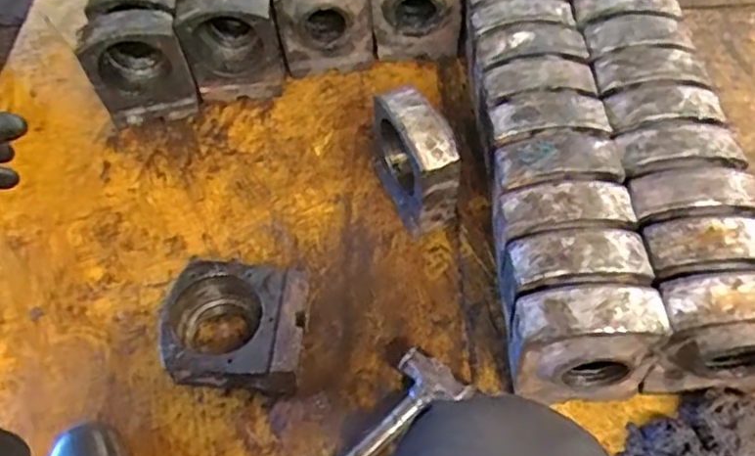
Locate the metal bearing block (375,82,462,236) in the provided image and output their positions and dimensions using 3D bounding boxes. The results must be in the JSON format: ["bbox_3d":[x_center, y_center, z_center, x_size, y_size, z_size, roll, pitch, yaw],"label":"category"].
[{"bbox_3d":[0.052,-0.106,0.988,0.074,0.202,0.168,-23,59,-11],"label":"metal bearing block"}]

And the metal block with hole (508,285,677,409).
[{"bbox_3d":[0.245,0.143,0.789,0.166,0.167,0.087,-8,54,-2],"label":"metal block with hole"}]

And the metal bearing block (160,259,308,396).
[{"bbox_3d":[-0.191,0.137,0.903,0.186,0.094,0.161,-1,57,3],"label":"metal bearing block"}]

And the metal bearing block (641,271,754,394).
[{"bbox_3d":[0.413,0.134,0.796,0.159,0.192,0.085,0,57,3],"label":"metal bearing block"}]

